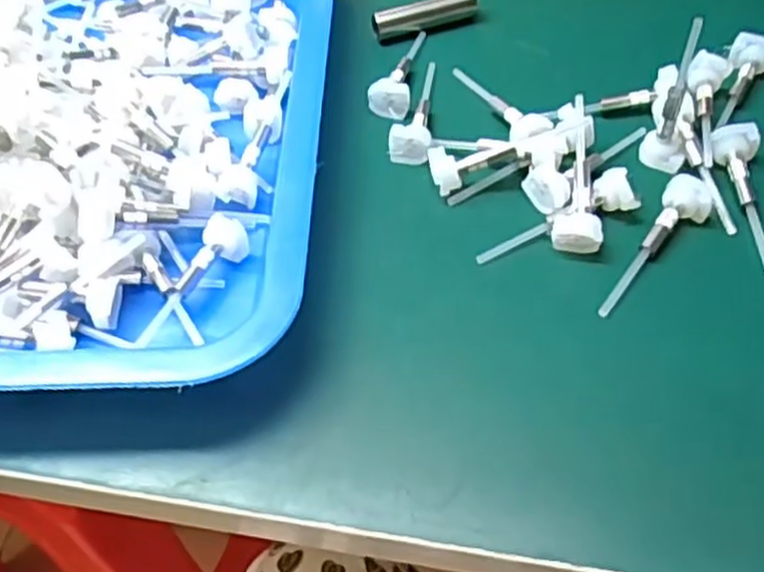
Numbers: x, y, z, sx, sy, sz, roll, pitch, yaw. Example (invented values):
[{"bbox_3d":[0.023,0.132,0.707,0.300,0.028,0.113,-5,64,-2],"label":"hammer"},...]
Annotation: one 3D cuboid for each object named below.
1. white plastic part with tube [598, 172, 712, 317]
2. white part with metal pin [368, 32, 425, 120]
[{"bbox_3d":[0.104,-0.015,0.290,0.018,0.012,0.068,25,59,22],"label":"white plastic part with tube"},{"bbox_3d":[0.014,-0.104,0.369,0.017,0.011,0.061,17,56,18],"label":"white part with metal pin"}]

